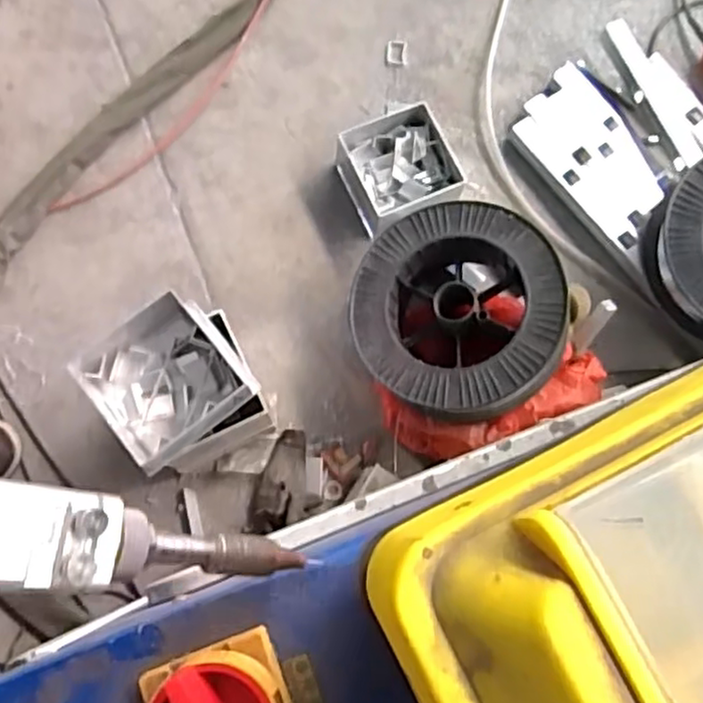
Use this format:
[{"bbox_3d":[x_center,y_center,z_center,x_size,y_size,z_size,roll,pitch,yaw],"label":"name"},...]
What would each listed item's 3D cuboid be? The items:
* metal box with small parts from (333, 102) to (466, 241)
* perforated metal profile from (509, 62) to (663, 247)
[{"bbox_3d":[0.078,-0.297,1.125,0.180,0.076,0.168,-19,77,-7],"label":"metal box with small parts"},{"bbox_3d":[0.408,-0.328,1.163,0.177,0.032,0.297,-40,80,-11],"label":"perforated metal profile"}]

